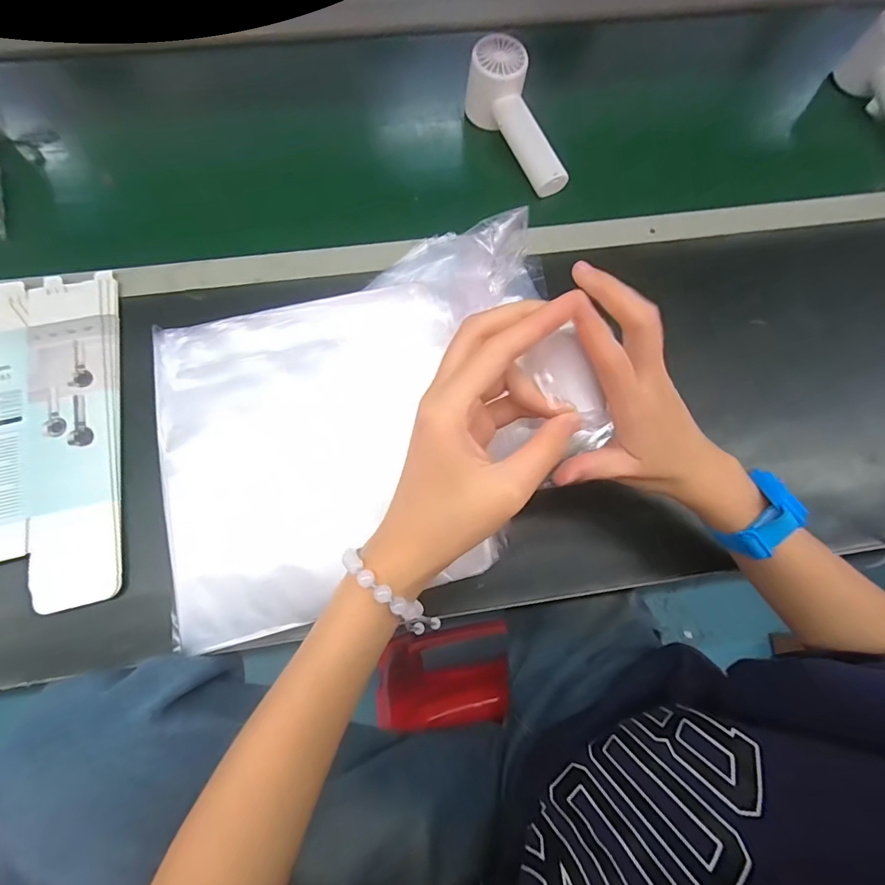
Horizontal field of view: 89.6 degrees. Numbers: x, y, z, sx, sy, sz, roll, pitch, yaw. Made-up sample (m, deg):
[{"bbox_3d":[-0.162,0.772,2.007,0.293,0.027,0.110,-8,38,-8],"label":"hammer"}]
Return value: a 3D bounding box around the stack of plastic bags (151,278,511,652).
[{"bbox_3d":[-0.096,0.001,0.347,0.234,0.025,0.254,-11,75,-4],"label":"stack of plastic bags"}]

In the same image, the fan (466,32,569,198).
[{"bbox_3d":[0.073,-0.321,0.443,0.053,0.052,0.151,-18,73,-7],"label":"fan"}]

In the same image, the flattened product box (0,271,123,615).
[{"bbox_3d":[-0.328,-0.009,0.358,0.123,0.008,0.277,-10,72,-5],"label":"flattened product box"}]

